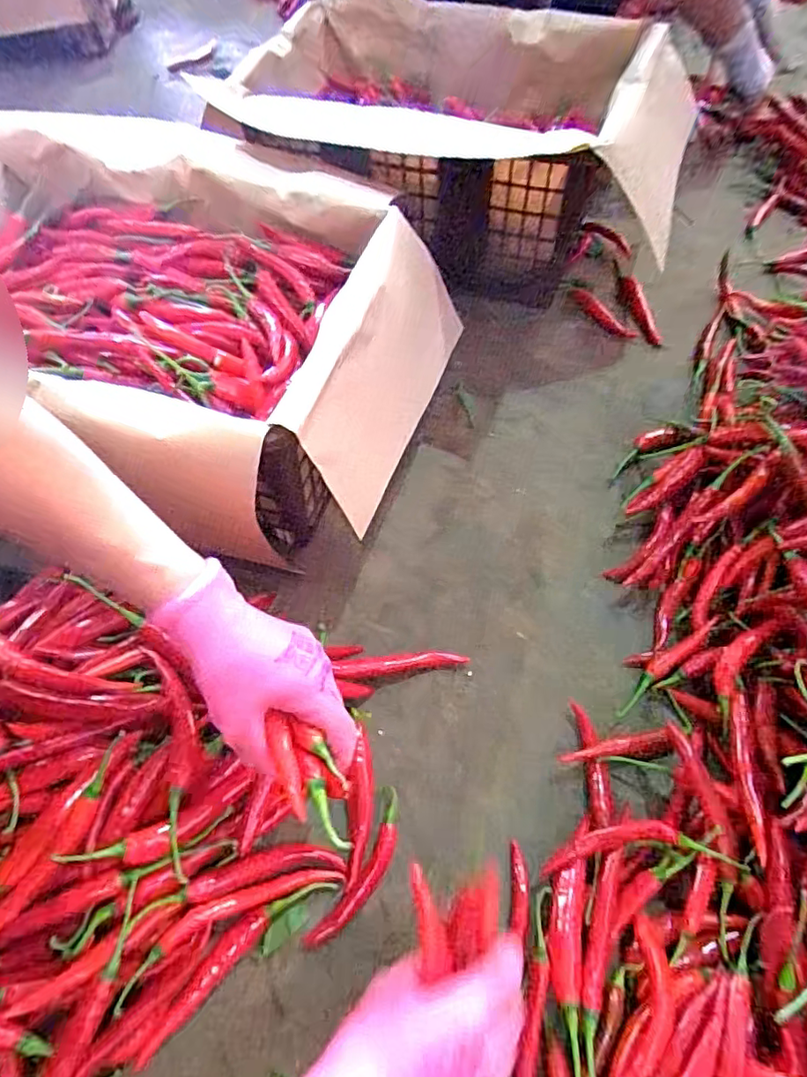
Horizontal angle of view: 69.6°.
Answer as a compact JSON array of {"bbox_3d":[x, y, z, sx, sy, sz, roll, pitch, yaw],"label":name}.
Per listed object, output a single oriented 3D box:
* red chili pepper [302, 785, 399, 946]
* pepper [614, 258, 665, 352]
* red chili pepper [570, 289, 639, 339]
[{"bbox_3d":[-0.032,0.257,0.450,0.033,0.019,0.121,22,63,16],"label":"red chili pepper"},{"bbox_3d":[0.310,-0.317,0.777,0.027,0.024,0.157,-13,59,-4],"label":"pepper"},{"bbox_3d":[0.270,-0.305,0.786,0.027,0.018,0.105,-36,63,-17],"label":"red chili pepper"}]

